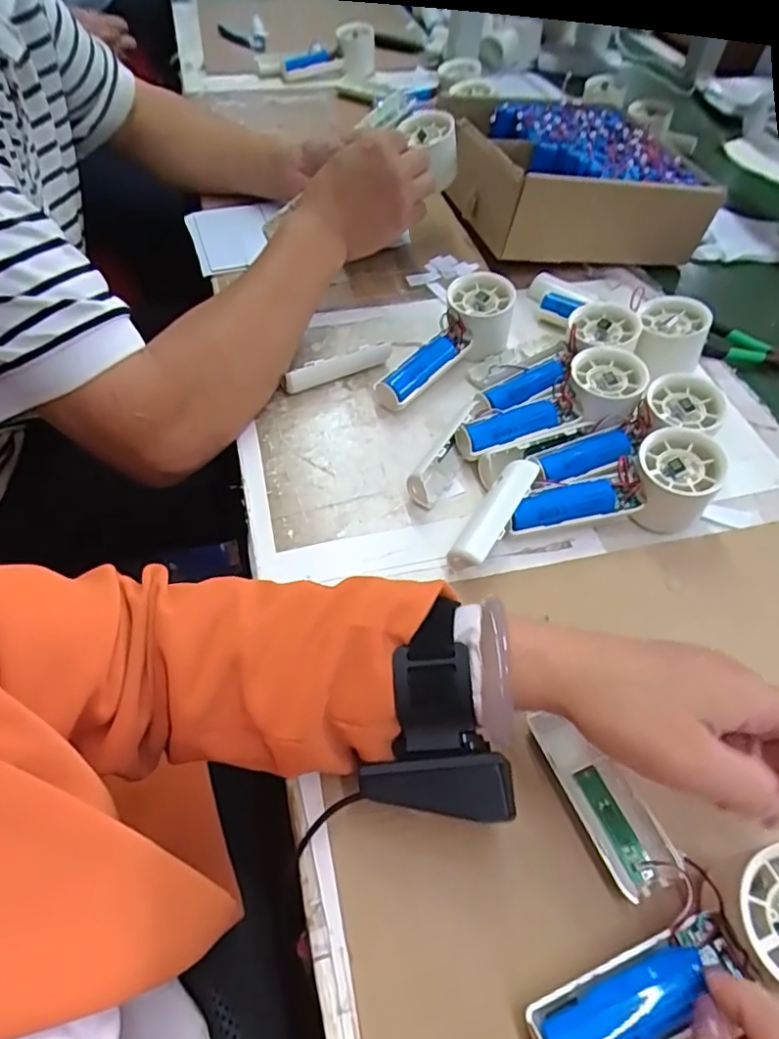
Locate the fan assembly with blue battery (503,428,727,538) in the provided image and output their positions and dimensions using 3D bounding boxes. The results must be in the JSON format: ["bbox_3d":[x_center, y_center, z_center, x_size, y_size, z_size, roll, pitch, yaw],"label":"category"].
[{"bbox_3d":[0.153,-0.023,0.417,0.143,0.055,0.050,-2,53,-4],"label":"fan assembly with blue battery"}]

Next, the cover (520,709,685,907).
[{"bbox_3d":[0.110,0.144,0.309,0.033,0.020,0.088,-15,55,-13],"label":"cover"}]

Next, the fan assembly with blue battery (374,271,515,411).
[{"bbox_3d":[0.050,-0.149,0.513,0.061,0.047,0.158,39,74,23],"label":"fan assembly with blue battery"}]

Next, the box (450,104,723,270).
[{"bbox_3d":[0.188,-0.378,0.656,0.252,0.090,0.212,-10,54,-10],"label":"box"}]

